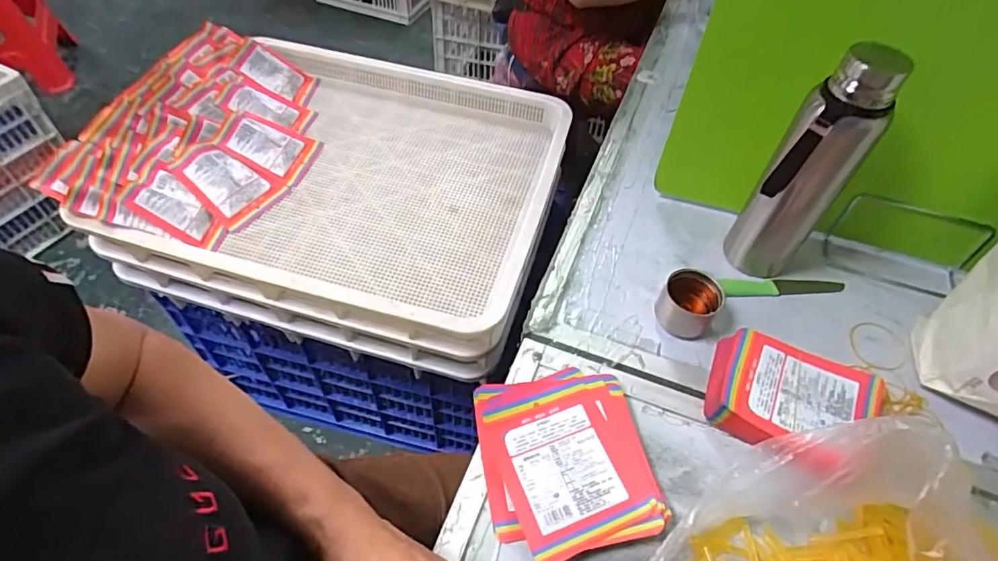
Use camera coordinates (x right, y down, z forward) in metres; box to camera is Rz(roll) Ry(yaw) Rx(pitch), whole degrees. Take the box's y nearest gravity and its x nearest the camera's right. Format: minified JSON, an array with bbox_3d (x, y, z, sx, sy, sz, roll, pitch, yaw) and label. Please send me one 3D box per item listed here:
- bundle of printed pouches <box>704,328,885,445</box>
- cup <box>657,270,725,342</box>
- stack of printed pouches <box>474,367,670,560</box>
[{"bbox_3d":[0.291,0.118,0.534,0.150,0.032,0.113,22,55,15],"label":"bundle of printed pouches"},{"bbox_3d":[0.210,0.026,0.589,0.058,0.050,0.058,1,52,-1],"label":"cup"},{"bbox_3d":[0.060,0.162,0.495,0.146,0.027,0.165,-10,53,-10],"label":"stack of printed pouches"}]

